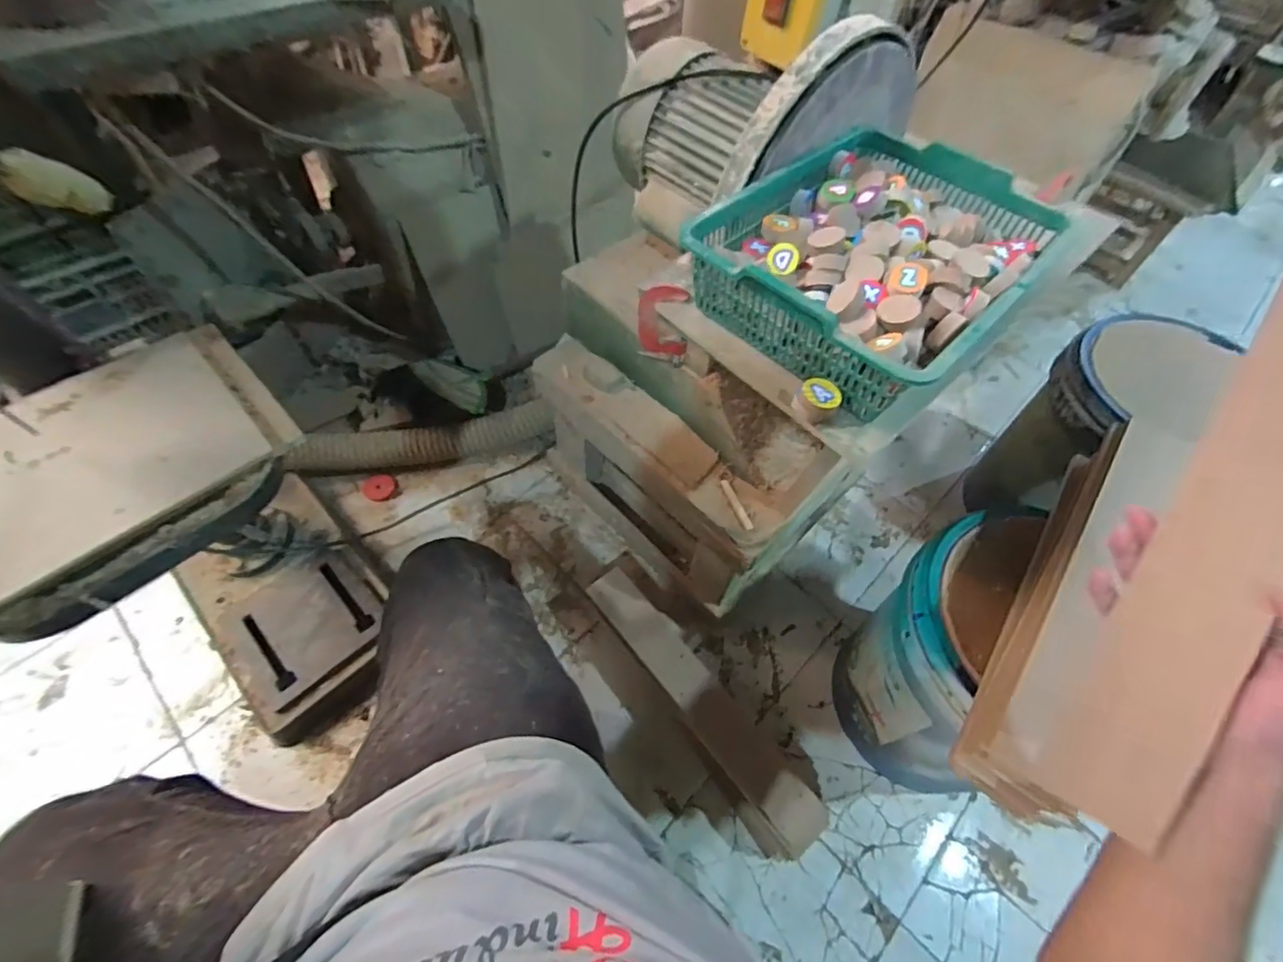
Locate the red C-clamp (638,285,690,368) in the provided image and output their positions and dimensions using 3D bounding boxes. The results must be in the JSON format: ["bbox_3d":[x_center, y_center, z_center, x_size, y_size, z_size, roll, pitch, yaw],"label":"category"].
[{"bbox_3d":[0.022,-0.152,0.551,0.049,0.096,0.017,10,57,4],"label":"red C-clamp"}]

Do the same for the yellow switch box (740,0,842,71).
[{"bbox_3d":[0.154,-0.493,0.578,0.098,0.092,0.048,35,62,18],"label":"yellow switch box"}]

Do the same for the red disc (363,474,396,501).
[{"bbox_3d":[-0.522,0.011,1.097,0.057,0.014,0.058,1,57,-2],"label":"red disc"}]

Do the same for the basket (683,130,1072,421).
[{"bbox_3d":[0.207,-0.198,0.485,0.294,0.075,0.227,-38,67,-24],"label":"basket"}]

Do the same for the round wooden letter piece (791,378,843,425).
[{"bbox_3d":[0.140,-0.063,0.439,0.026,0.026,0.032,-29,63,-20],"label":"round wooden letter piece"}]

